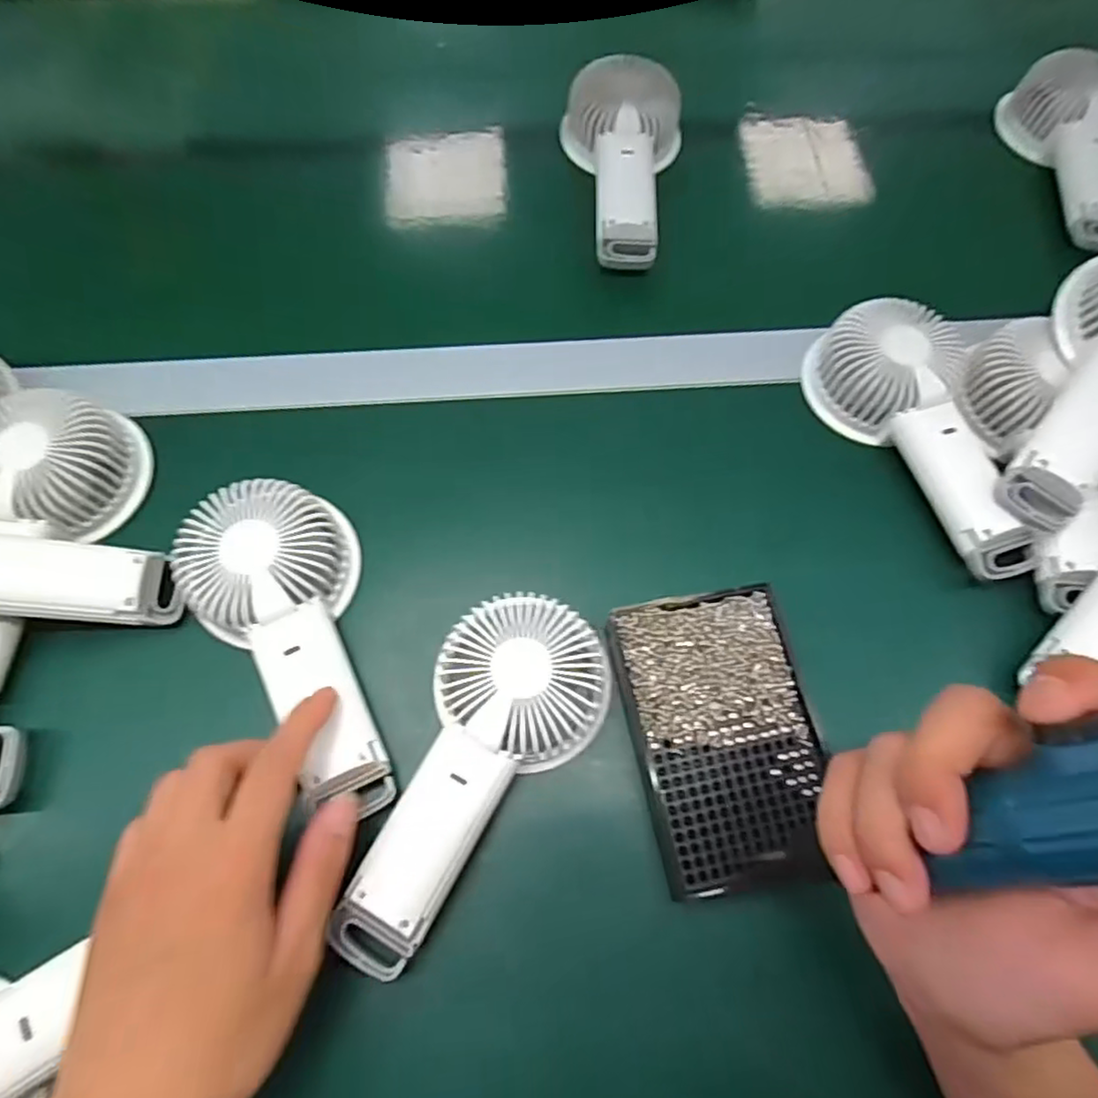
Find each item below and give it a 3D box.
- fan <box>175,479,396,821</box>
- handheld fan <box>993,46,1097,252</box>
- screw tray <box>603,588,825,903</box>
[{"bbox_3d":[-0.125,0.047,0.335,0.080,0.038,0.169,-24,77,-10],"label":"fan"},{"bbox_3d":[0.401,-0.288,0.481,0.075,0.048,0.169,-3,68,-1],"label":"handheld fan"},{"bbox_3d":[0.087,0.088,0.327,0.088,0.009,0.134,-11,68,-5],"label":"screw tray"}]

